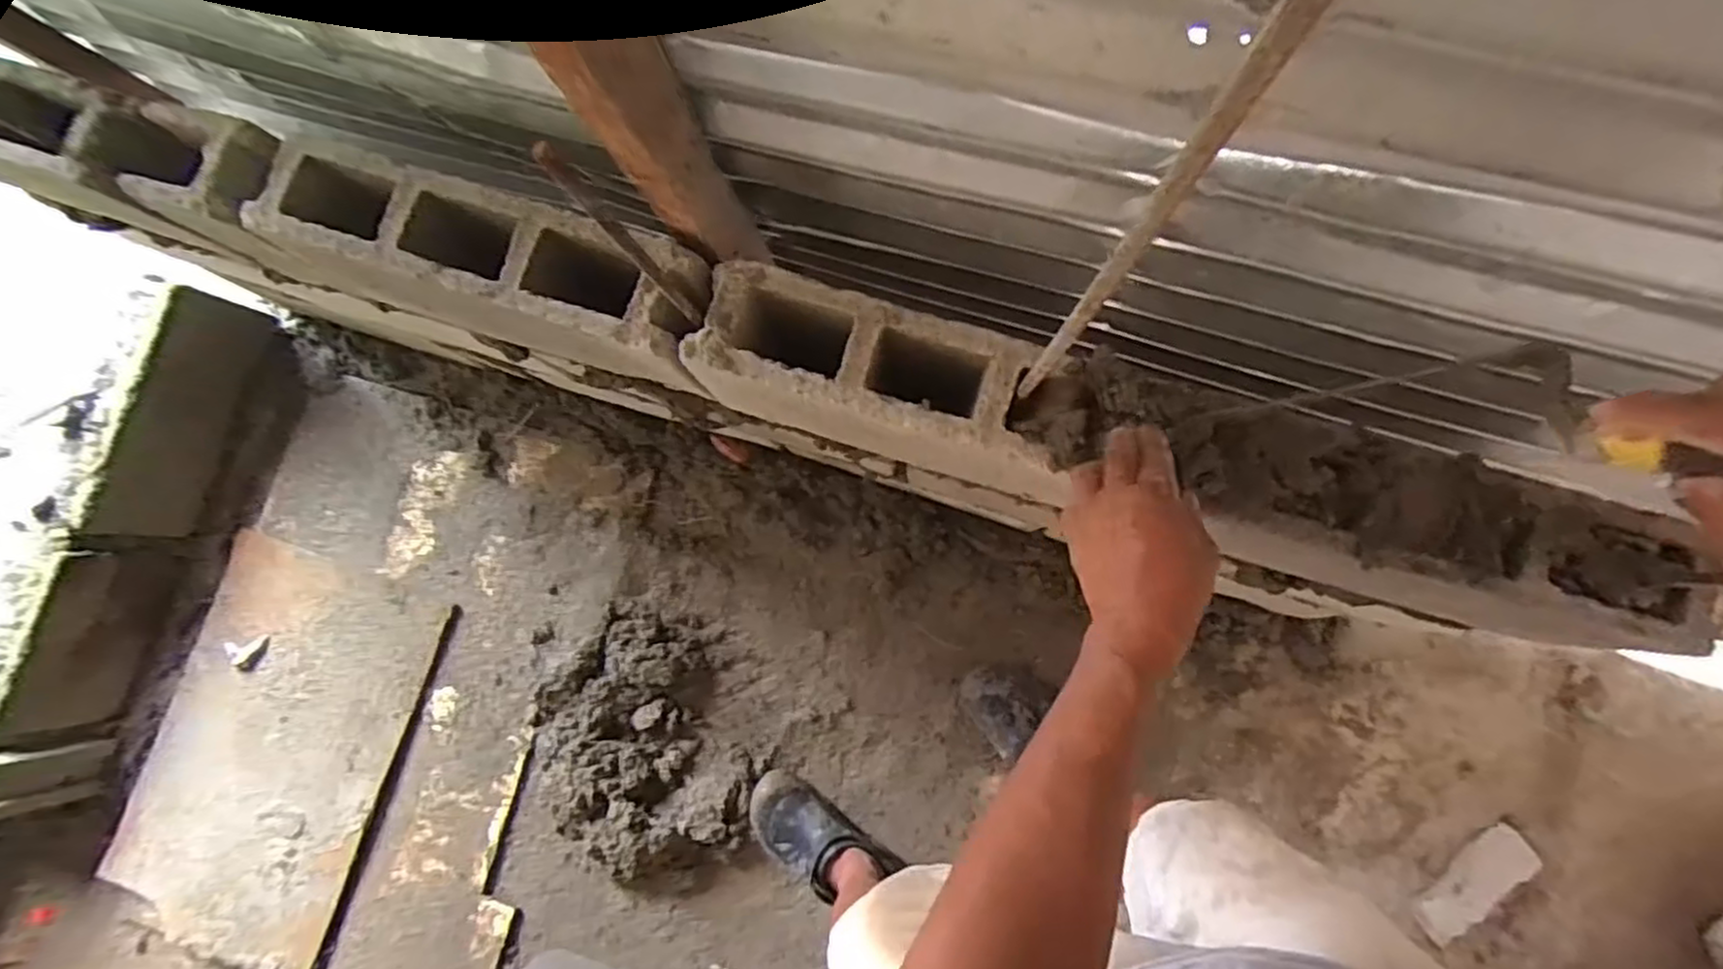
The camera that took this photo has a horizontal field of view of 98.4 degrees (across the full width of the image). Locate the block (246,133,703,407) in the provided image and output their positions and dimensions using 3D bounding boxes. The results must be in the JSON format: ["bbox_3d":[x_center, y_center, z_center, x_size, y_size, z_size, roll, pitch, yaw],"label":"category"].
[{"bbox_3d":[-0.328,-0.193,0.706,0.417,0.185,0.101,16,86,6],"label":"block"}]

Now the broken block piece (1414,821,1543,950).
[{"bbox_3d":[0.906,0.590,1.090,0.197,0.045,0.065,-42,82,-2],"label":"broken block piece"}]

